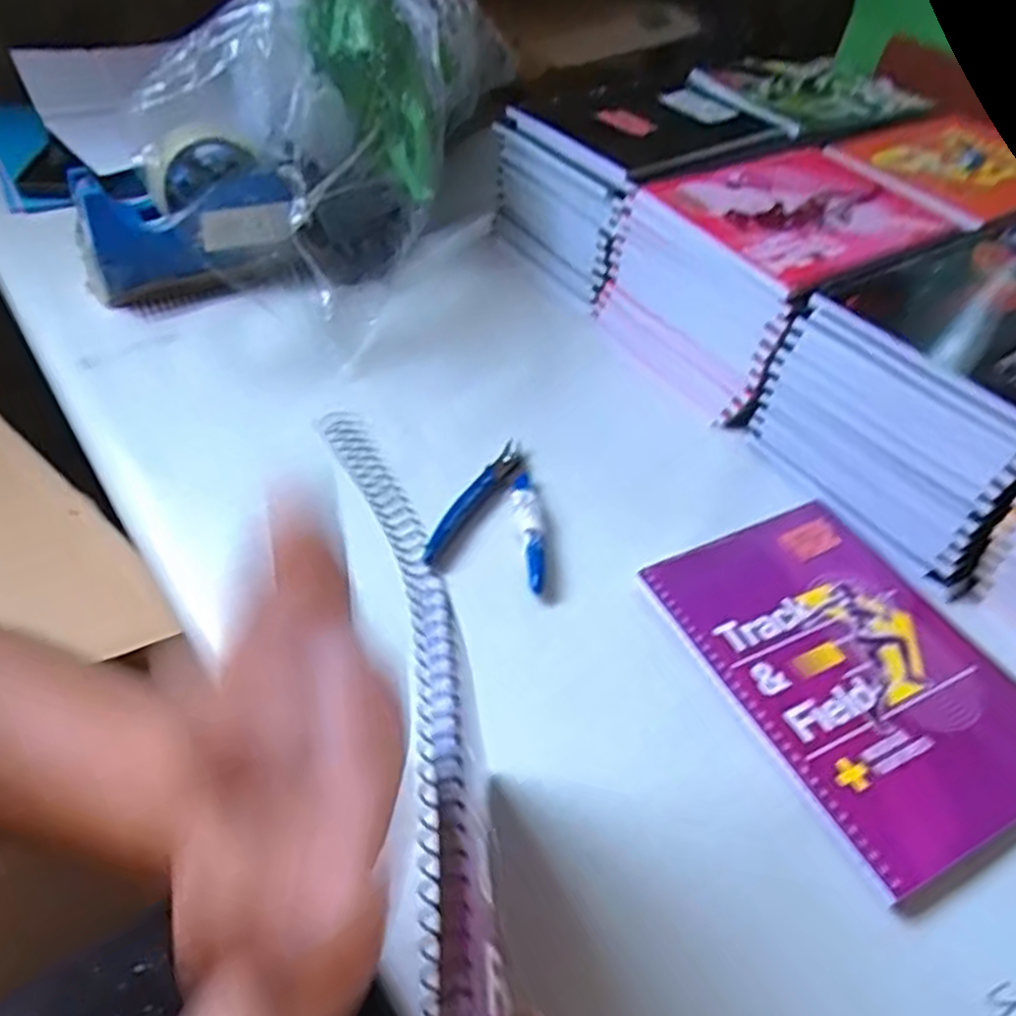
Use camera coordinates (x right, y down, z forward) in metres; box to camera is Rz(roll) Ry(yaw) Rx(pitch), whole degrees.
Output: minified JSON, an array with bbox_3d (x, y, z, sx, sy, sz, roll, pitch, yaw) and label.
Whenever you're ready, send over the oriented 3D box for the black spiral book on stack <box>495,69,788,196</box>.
[{"bbox_3d":[0.122,-0.321,0.674,0.190,0.025,0.171,-29,57,-27],"label":"black spiral book on stack"}]

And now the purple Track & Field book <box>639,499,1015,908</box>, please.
[{"bbox_3d":[0.185,0.081,0.423,0.146,0.010,0.197,-18,52,-20],"label":"purple Track & Field book"}]

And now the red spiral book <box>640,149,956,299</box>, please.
[{"bbox_3d":[0.214,-0.218,0.573,0.193,0.010,0.152,-26,56,-25],"label":"red spiral book"}]

